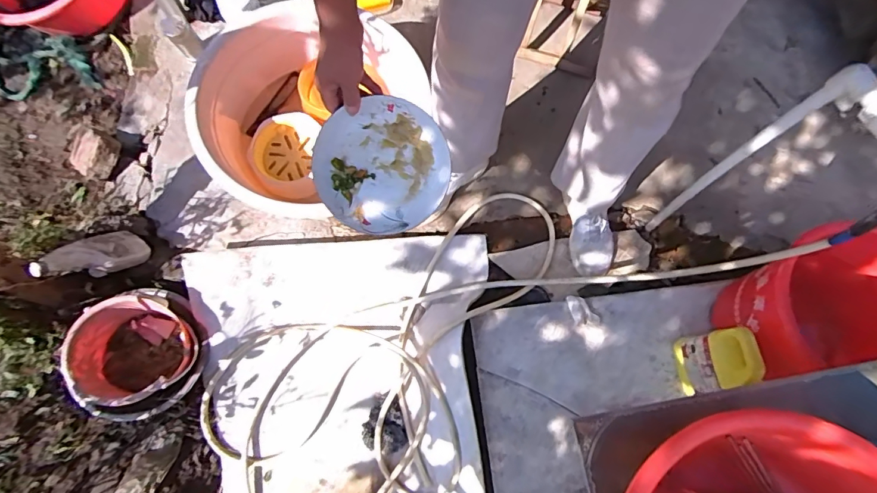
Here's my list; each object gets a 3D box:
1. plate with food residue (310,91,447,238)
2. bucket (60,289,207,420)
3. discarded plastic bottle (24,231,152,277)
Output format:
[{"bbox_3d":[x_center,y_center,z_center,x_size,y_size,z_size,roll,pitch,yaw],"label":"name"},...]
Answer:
[{"bbox_3d":[-0.085,-0.119,0.674,0.190,0.025,0.193,-1,95,-6],"label":"plate with food residue"},{"bbox_3d":[-0.625,0.229,0.957,0.205,0.149,0.271,6,78,1],"label":"bucket"},{"bbox_3d":[-0.756,0.022,0.974,0.092,0.212,0.053,44,118,10],"label":"discarded plastic bottle"}]

